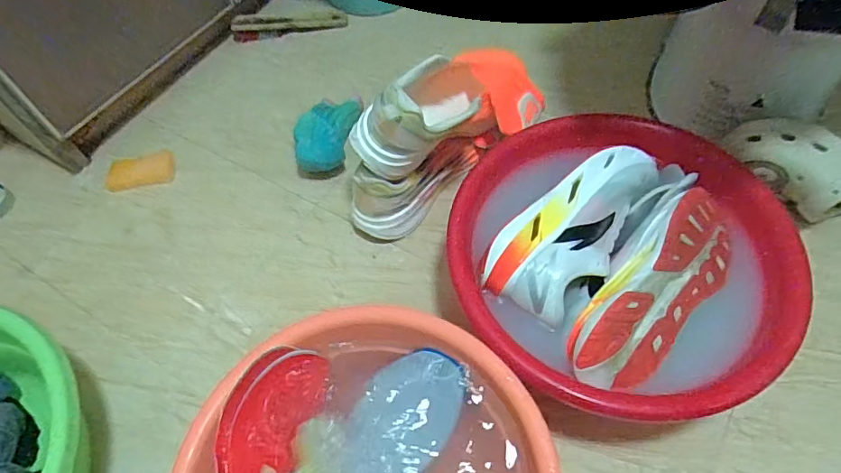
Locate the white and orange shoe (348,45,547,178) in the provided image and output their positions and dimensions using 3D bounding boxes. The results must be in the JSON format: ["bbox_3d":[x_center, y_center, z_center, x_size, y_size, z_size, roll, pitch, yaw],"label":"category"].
[{"bbox_3d":[0.043,-0.173,0.669,0.284,0.125,0.122,-26,60,-27],"label":"white and orange shoe"}]

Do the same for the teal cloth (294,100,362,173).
[{"bbox_3d":[-0.149,-0.166,0.806,0.083,0.055,0.156,9,59,7],"label":"teal cloth"}]

